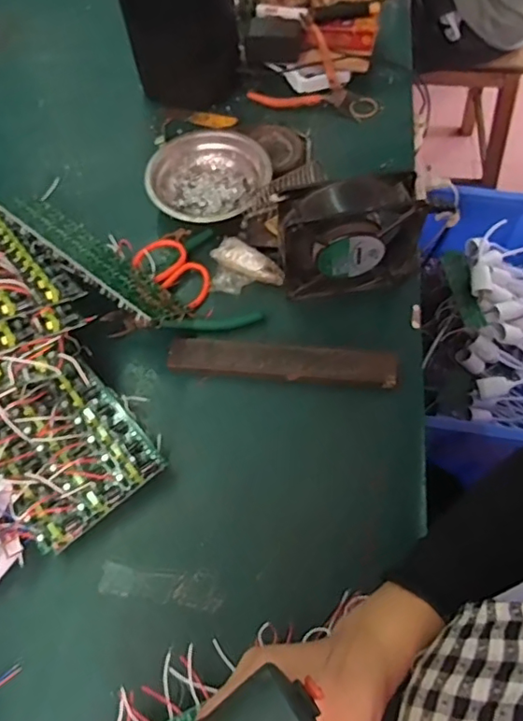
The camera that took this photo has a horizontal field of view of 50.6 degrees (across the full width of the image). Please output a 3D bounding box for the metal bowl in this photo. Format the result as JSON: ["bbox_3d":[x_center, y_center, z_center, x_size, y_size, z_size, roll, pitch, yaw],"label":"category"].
[{"bbox_3d":[-0.057,-0.191,0.590,0.116,0.034,0.125,0,64,0],"label":"metal bowl"}]

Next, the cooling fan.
[{"bbox_3d":[0.080,-0.110,0.504,0.125,0.113,0.048,-6,64,-2],"label":"cooling fan"}]

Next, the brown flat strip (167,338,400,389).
[{"bbox_3d":[0.020,0.002,0.506,0.204,0.017,0.037,5,65,3],"label":"brown flat strip"}]

